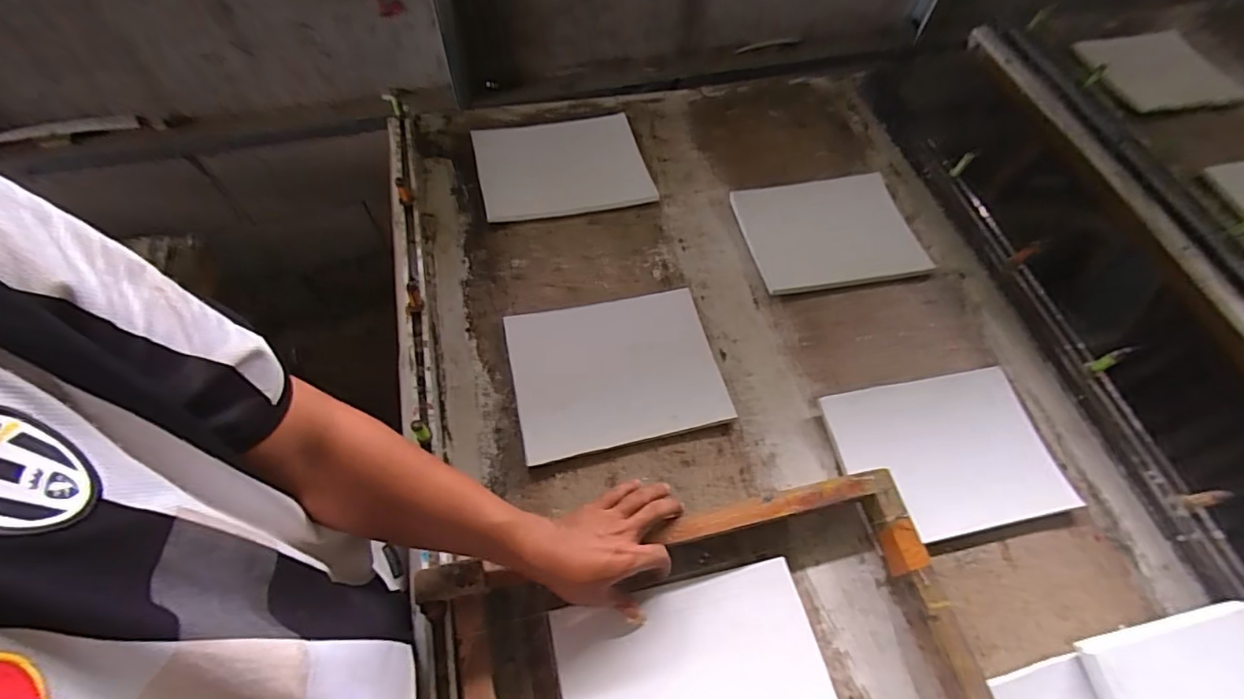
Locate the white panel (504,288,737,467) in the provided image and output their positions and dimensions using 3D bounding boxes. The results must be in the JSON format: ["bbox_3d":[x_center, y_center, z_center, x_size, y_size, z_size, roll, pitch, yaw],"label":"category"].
[{"bbox_3d":[-0.009,0.024,0.733,0.269,0.012,0.211,-11,62,-10],"label":"white panel"}]

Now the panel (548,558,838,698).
[{"bbox_3d":[0.077,0.344,0.547,0.265,0.014,0.199,-10,61,-7],"label":"panel"}]

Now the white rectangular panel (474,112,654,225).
[{"bbox_3d":[-0.101,-0.308,0.909,0.271,0.012,0.202,-10,66,-7],"label":"white rectangular panel"}]

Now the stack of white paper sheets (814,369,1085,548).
[{"bbox_3d":[0.408,0.131,0.694,0.253,0.014,0.192,-12,69,1],"label":"stack of white paper sheets"}]

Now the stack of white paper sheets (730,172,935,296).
[{"bbox_3d":[0.331,-0.195,0.870,0.267,0.013,0.206,-8,62,-8],"label":"stack of white paper sheets"}]

